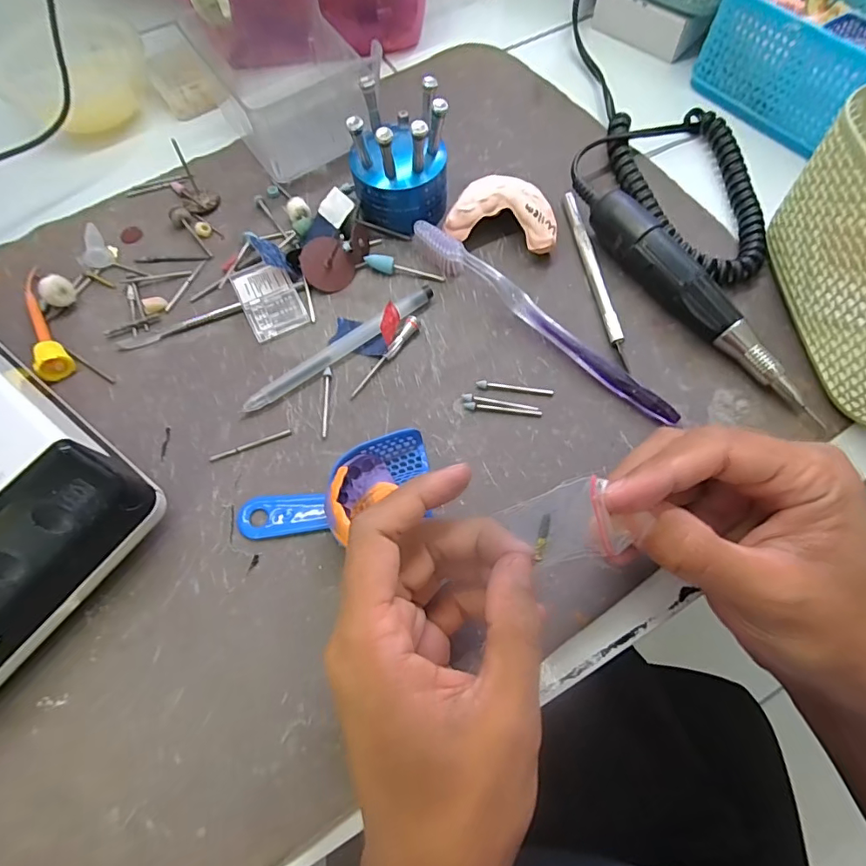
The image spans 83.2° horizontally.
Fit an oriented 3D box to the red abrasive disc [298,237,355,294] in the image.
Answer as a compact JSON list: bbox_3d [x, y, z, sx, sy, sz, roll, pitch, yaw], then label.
[{"bbox_3d":[-0.064,-0.103,0.298,0.032,0.004,0.032,-1,92,-19],"label":"red abrasive disc"}]

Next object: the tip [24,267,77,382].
[{"bbox_3d":[-0.231,-0.066,0.287,0.016,0.012,0.086,-31,69,-11],"label":"tip"}]

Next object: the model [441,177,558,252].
[{"bbox_3d":[0.043,-0.133,0.303,0.065,0.027,0.041,6,67,4],"label":"model"}]

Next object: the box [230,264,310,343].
[{"bbox_3d":[-0.097,-0.080,0.292,0.033,0.012,0.046,-24,68,-8],"label":"box"}]

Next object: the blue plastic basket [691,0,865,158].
[{"bbox_3d":[0.277,-0.271,0.335,0.130,0.061,0.129,-41,71,-14],"label":"blue plastic basket"}]

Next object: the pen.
[{"bbox_3d":[-0.052,-0.049,0.279,0.123,0.010,0.012,-36,70,-13],"label":"pen"}]

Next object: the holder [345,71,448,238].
[{"bbox_3d":[-0.019,-0.164,0.291,0.056,0.075,0.054,-1,67,2],"label":"holder"}]

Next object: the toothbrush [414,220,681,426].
[{"bbox_3d":[0.060,-0.066,0.279,0.183,0.020,0.014,40,74,17],"label":"toothbrush"}]

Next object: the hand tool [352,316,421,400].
[{"bbox_3d":[-0.027,-0.043,0.277,0.007,0.008,0.059,32,72,14],"label":"hand tool"}]

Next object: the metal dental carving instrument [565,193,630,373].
[{"bbox_3d":[0.099,-0.096,0.297,0.008,0.007,0.128,-8,67,-1],"label":"metal dental carving instrument"}]

